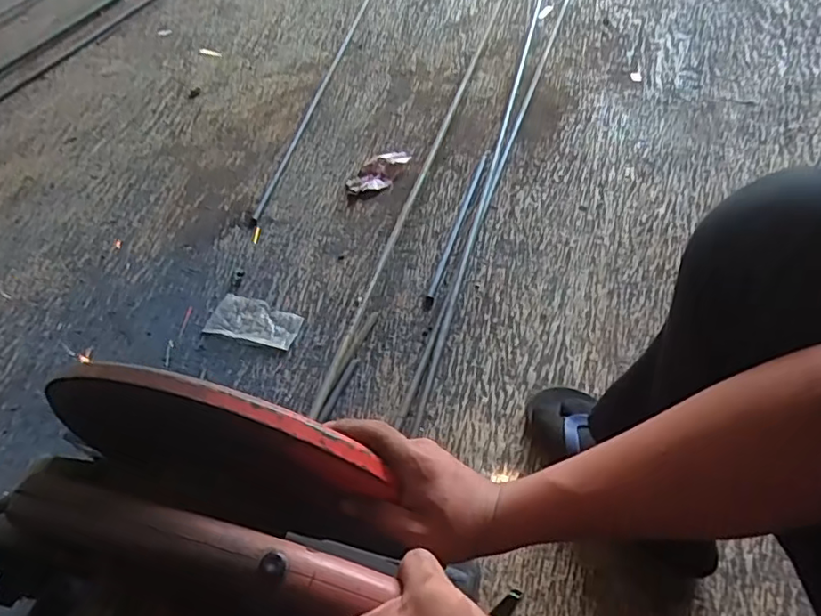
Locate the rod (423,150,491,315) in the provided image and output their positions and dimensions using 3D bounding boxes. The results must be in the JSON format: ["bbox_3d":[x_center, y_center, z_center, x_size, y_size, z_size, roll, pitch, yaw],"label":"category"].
[{"bbox_3d":[0.081,-0.143,0.980,0.015,0.017,0.364,13,55,14],"label":"rod"}]

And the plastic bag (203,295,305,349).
[{"bbox_3d":[-0.242,0.020,0.898,0.144,0.007,0.076,12,55,14],"label":"plastic bag"}]

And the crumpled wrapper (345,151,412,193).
[{"bbox_3d":[-0.059,-0.252,1.071,0.070,0.018,0.126,31,61,25],"label":"crumpled wrapper"}]

